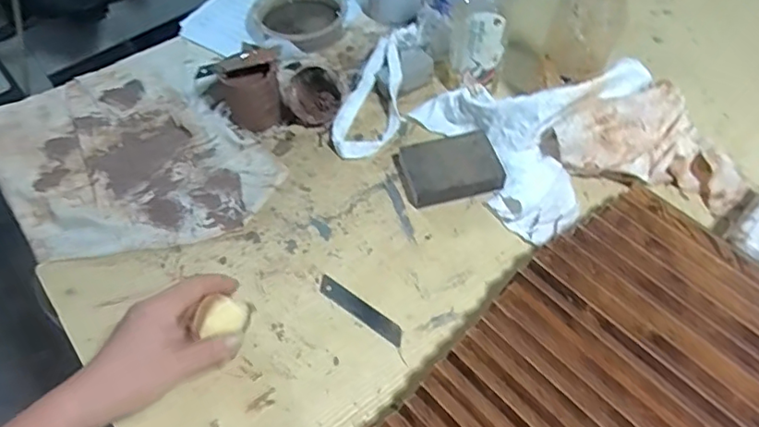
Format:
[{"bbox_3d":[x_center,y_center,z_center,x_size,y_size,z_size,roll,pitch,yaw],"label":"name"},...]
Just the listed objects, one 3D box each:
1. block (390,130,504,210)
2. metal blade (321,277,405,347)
[{"bbox_3d":[0.075,-0.050,0.626,0.100,0.029,0.072,-13,56,-7],"label":"block"},{"bbox_3d":[-0.018,0.091,0.544,0.097,0.004,0.018,32,62,22],"label":"metal blade"}]

